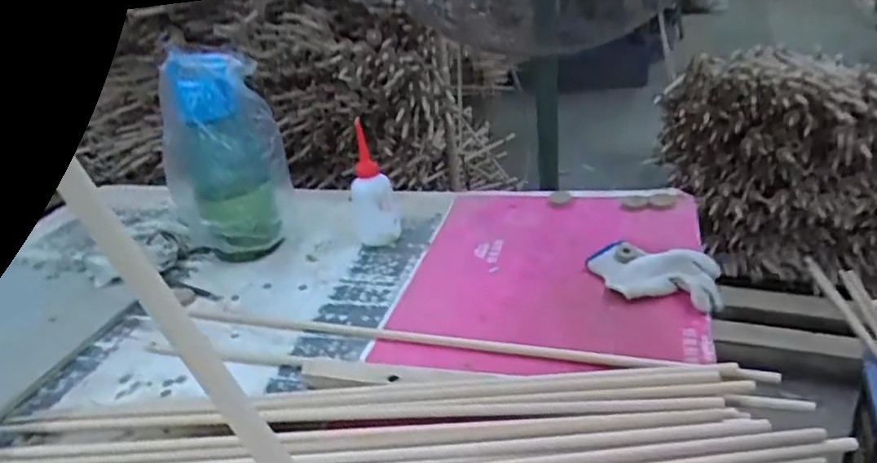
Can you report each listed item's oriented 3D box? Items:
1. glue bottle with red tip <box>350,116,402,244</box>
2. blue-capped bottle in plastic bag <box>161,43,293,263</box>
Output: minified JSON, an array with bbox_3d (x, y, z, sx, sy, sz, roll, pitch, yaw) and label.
[{"bbox_3d":[-0.096,-0.067,0.890,0.065,0.176,0.057,-10,28,-7],"label":"glue bottle with red tip"},{"bbox_3d":[-0.297,-0.096,0.872,0.161,0.292,0.122,-15,29,-16],"label":"blue-capped bottle in plastic bag"}]

